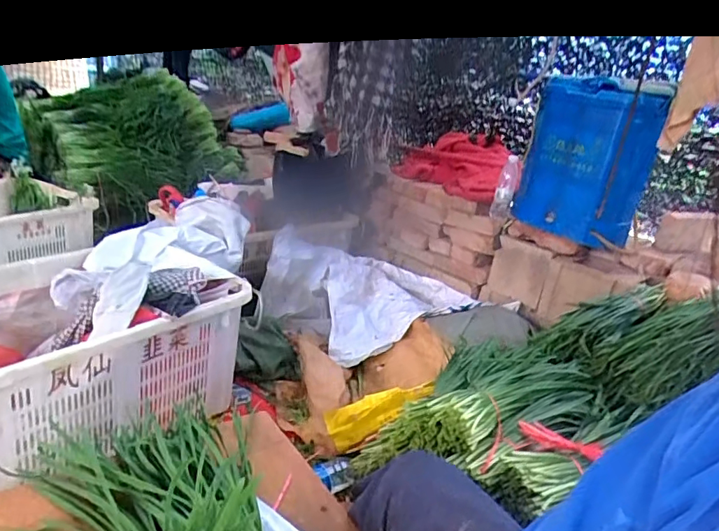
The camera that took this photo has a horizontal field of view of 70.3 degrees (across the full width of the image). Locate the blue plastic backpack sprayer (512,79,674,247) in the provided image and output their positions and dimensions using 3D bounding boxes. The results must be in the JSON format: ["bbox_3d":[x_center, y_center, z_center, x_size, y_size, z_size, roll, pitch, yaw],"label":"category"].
[{"bbox_3d":[0.636,-0.303,1.476,0.197,0.414,0.336,-2,22,-26],"label":"blue plastic backpack sprayer"}]

